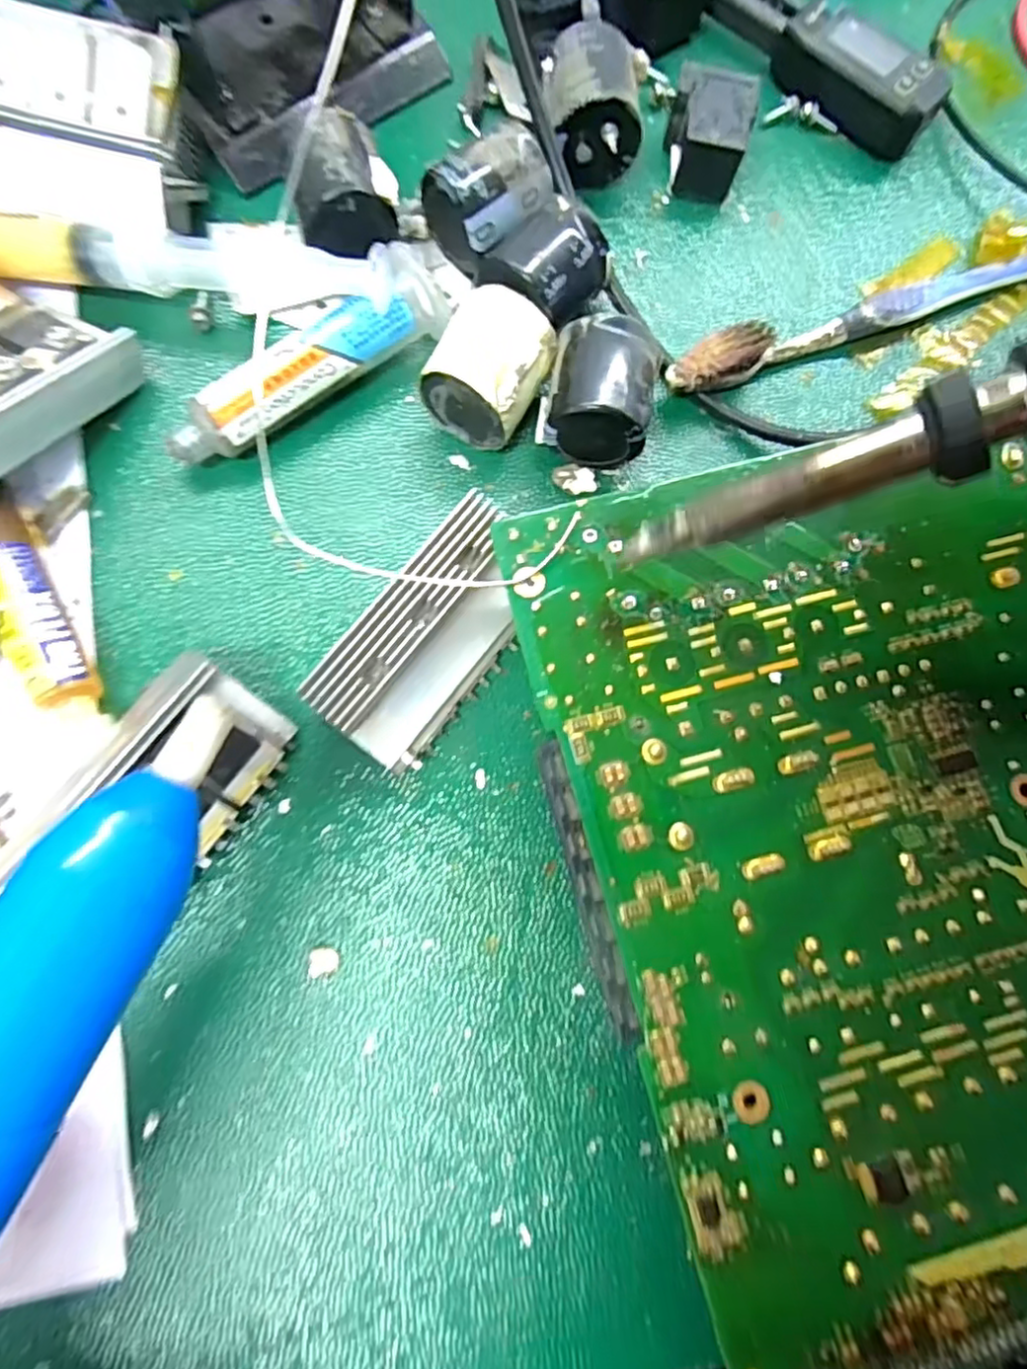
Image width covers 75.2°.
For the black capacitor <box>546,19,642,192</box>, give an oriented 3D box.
[{"bbox_3d":[0.025,-0.189,0.221,0.028,0.032,0.034,-4,78,-5],"label":"black capacitor"}]

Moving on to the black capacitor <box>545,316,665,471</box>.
[{"bbox_3d":[0.026,-0.082,0.197,0.028,0.031,0.035,8,77,-2],"label":"black capacitor"}]

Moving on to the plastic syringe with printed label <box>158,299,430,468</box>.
[{"bbox_3d":[-0.063,-0.088,0.195,0.079,0.019,0.014,-36,83,-10],"label":"plastic syringe with printed label"}]

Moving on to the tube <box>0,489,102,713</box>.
[{"bbox_3d":[-0.127,-0.023,0.178,0.014,0.021,0.067,-23,81,-9],"label":"tube"}]

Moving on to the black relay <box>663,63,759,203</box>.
[{"bbox_3d":[0.066,-0.186,0.226,0.026,0.021,0.031,11,77,-2],"label":"black relay"}]

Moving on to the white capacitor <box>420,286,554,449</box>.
[{"bbox_3d":[-0.006,-0.092,0.197,0.030,0.029,0.039,26,77,2],"label":"white capacitor"}]

